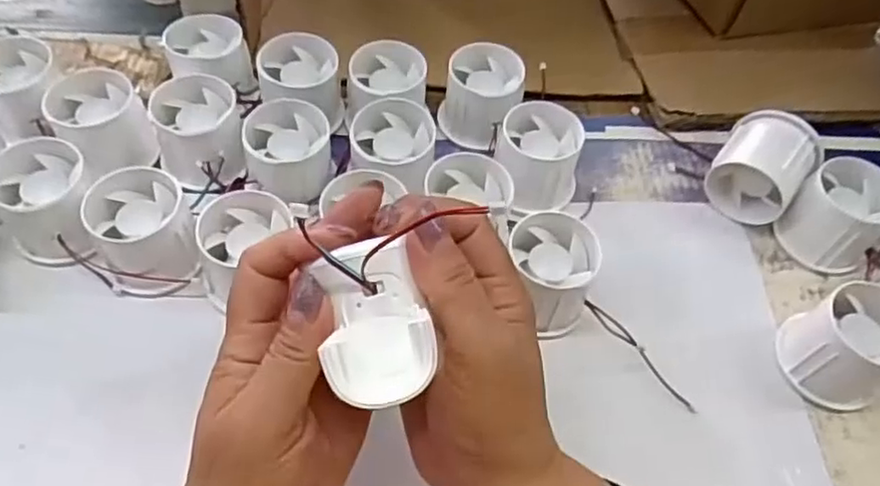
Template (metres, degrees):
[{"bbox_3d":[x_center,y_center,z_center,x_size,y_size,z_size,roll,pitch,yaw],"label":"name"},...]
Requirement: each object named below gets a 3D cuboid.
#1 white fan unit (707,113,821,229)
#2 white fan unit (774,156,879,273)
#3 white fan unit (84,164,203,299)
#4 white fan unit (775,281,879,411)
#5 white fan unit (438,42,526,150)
[{"bbox_3d":[0.207,-0.045,0.429,0.059,0.055,0.053,32,58,17],"label":"white fan unit"},{"bbox_3d":[0.249,-0.016,0.417,0.052,0.049,0.054,-32,63,-24],"label":"white fan unit"},{"bbox_3d":[-0.166,-0.006,0.377,0.052,0.047,0.056,2,55,-3],"label":"white fan unit"},{"bbox_3d":[0.221,0.056,0.365,0.054,0.052,0.054,2,55,-3],"label":"white fan unit"},{"bbox_3d":[0.028,-0.095,0.458,0.051,0.054,0.057,13,55,5],"label":"white fan unit"}]

